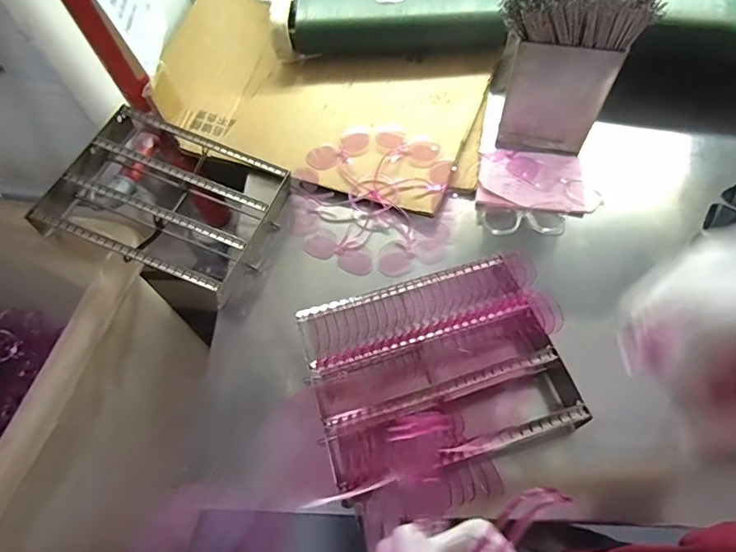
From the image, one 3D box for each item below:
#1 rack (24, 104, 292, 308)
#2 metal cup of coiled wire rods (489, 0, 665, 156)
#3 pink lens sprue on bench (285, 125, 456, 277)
[{"bbox_3d":[-0.324,-0.124,0.738,0.335,0.067,0.243,22,65,0],"label":"rack"},{"bbox_3d":[0.285,-0.346,0.683,0.179,0.337,0.164,16,63,13],"label":"metal cup of coiled wire rods"},{"bbox_3d":[0.004,-0.144,0.787,0.268,0.023,0.295,7,62,8],"label":"pink lens sprue on bench"}]

